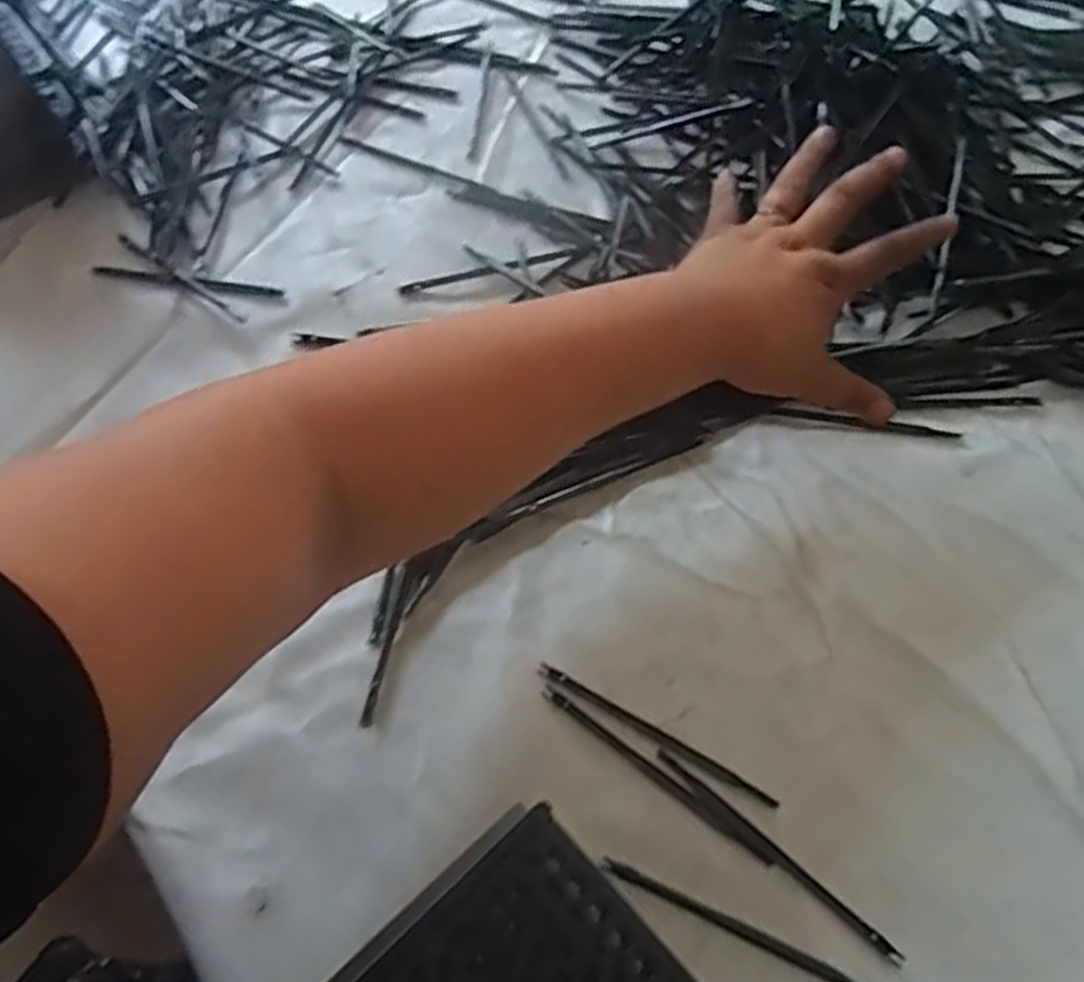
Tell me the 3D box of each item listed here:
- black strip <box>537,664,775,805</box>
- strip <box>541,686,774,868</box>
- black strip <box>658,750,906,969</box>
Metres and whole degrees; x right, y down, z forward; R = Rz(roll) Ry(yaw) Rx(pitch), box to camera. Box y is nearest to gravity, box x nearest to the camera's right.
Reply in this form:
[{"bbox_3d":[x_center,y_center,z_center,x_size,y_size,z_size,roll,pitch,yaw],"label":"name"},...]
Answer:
[{"bbox_3d":[0.058,0.124,0.404,0.132,0.007,0.006,28,66,13],"label":"black strip"},{"bbox_3d":[0.056,0.141,0.395,0.135,0.006,0.007,35,68,16],"label":"strip"},{"bbox_3d":[0.111,0.172,0.374,0.134,0.008,0.007,39,69,18],"label":"black strip"}]

